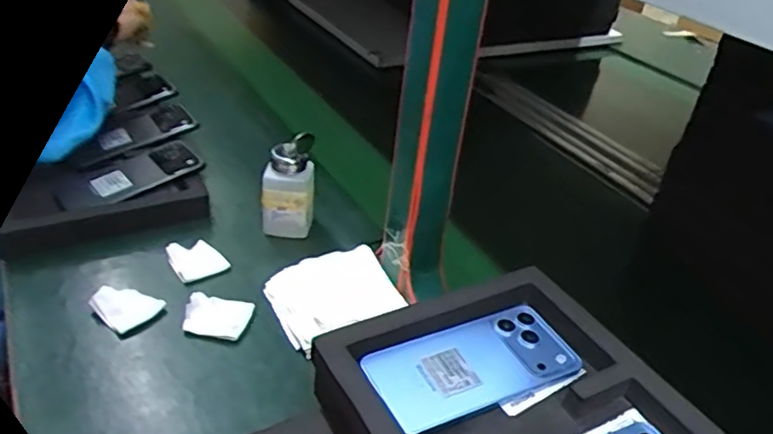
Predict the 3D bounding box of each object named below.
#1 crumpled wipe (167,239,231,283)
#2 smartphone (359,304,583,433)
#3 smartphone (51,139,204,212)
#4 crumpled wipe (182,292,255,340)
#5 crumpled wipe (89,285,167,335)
[{"bbox_3d":[-0.197,0.044,0.643,0.052,0.016,0.045,-12,39,-27],"label":"crumpled wipe"},{"bbox_3d":[0.067,0.113,0.473,0.160,0.010,0.074,-11,38,-25],"label":"smartphone"},{"bbox_3d":[-0.294,-0.044,0.708,0.151,0.016,0.076,-26,49,-27],"label":"smartphone"},{"bbox_3d":[-0.159,0.093,0.582,0.057,0.019,0.046,8,34,0],"label":"crumpled wipe"},{"bbox_3d":[-0.242,0.081,0.576,0.046,0.024,0.047,23,37,22],"label":"crumpled wipe"}]

